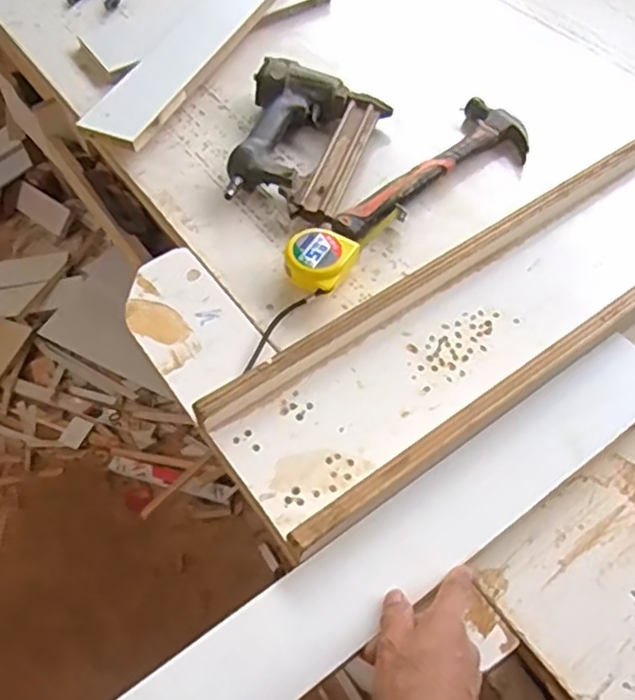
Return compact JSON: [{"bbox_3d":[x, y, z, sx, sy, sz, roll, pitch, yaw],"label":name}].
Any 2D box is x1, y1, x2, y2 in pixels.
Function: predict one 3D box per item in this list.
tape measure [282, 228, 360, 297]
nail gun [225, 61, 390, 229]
[{"bbox_3d":[0.000,-0.088,0.670,0.064,0.036,0.075,23,59,17],"label":"tape measure"},{"bbox_3d":[-0.025,-0.245,0.770,0.163,0.053,0.213,18,58,14],"label":"nail gun"}]

